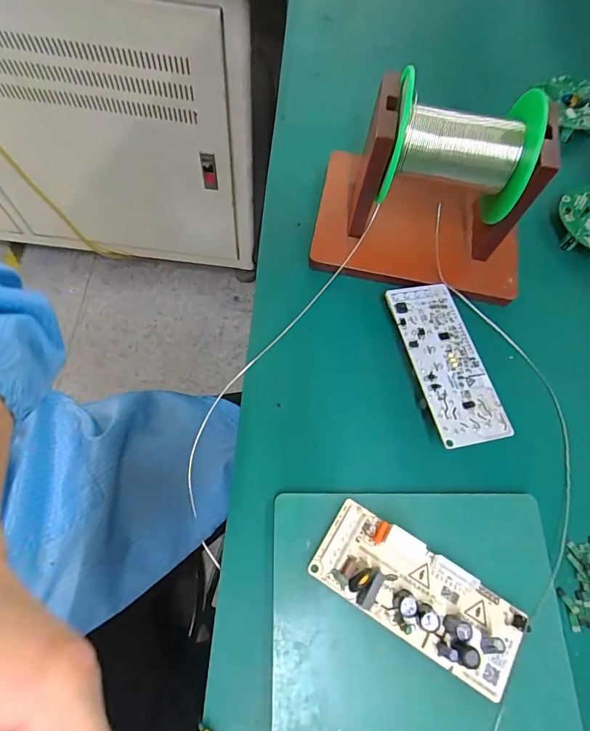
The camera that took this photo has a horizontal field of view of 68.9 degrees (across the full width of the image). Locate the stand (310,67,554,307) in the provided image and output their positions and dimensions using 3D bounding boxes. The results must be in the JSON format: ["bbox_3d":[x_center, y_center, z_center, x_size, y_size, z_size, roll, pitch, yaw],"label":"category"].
[{"bbox_3d":[0.086,-0.105,0.262,0.136,0.095,0.085,16,69,4],"label":"stand"}]

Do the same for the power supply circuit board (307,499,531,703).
[{"bbox_3d":[0.062,0.112,0.211,0.104,0.018,0.041,31,71,9],"label":"power supply circuit board"}]

